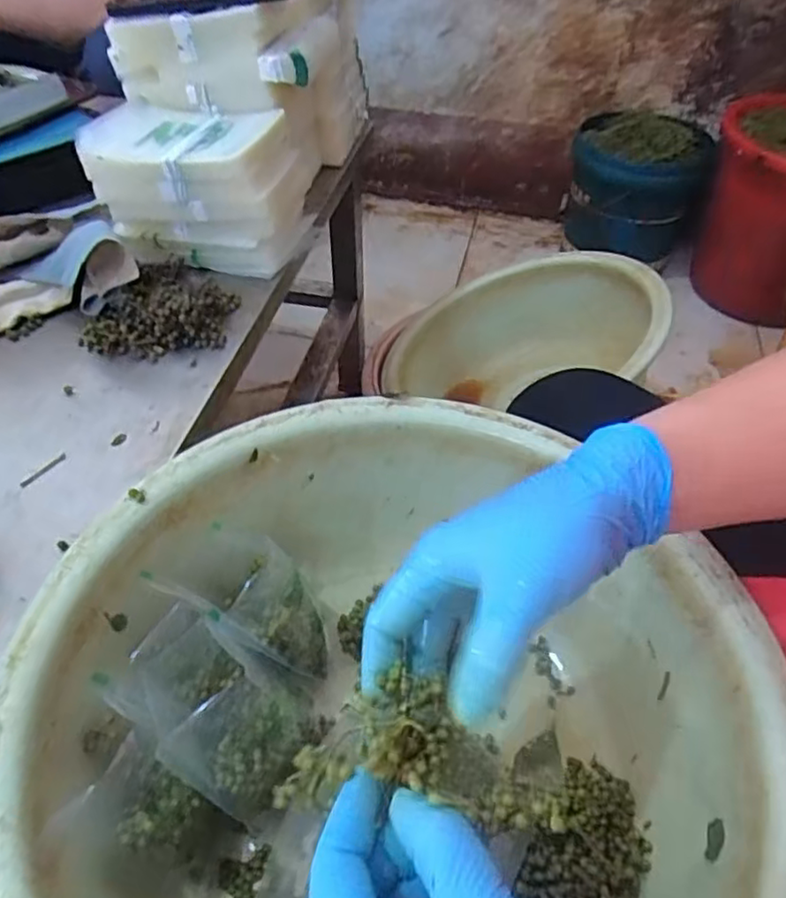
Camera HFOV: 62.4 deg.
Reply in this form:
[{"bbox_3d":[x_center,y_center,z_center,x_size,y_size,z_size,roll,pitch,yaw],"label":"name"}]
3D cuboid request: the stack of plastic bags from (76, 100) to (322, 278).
[{"bbox_3d":[-0.162,-0.239,0.584,0.161,0.100,0.137,12,47,9],"label":"stack of plastic bags"}]

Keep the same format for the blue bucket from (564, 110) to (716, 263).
[{"bbox_3d":[0.476,-0.526,1.303,0.246,0.220,0.228,1,46,-1],"label":"blue bucket"}]

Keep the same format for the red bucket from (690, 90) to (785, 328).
[{"bbox_3d":[0.749,-0.444,1.225,0.338,0.313,0.365,1,46,-1],"label":"red bucket"}]

